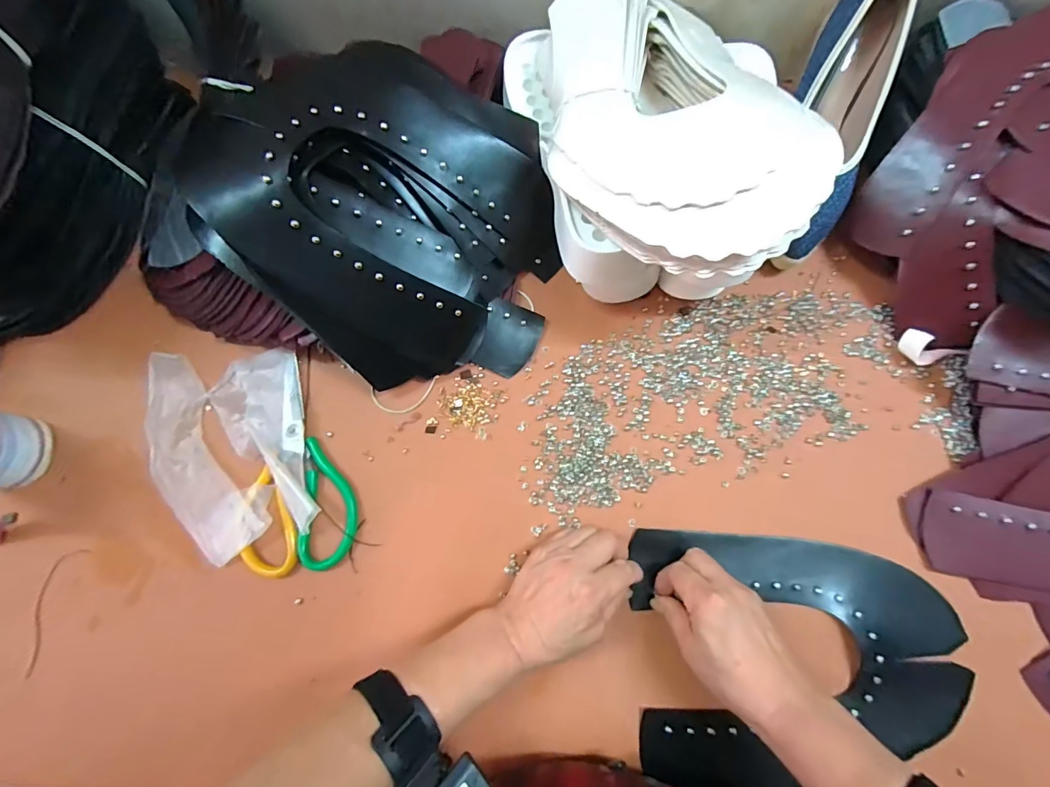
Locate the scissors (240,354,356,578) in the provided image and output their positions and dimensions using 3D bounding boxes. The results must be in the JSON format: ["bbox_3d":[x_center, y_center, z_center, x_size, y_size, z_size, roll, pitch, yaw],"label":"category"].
[{"bbox_3d":[-0.197,0.065,0.405,0.090,0.016,0.187,1,78,1],"label":"scissors"}]

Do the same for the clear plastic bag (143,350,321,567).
[{"bbox_3d":[-0.273,0.049,0.410,0.143,0.020,0.186,-17,78,-2],"label":"clear plastic bag"}]

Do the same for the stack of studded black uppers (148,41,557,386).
[{"bbox_3d":[-0.123,-0.157,0.386,0.312,0.139,0.248,29,80,7],"label":"stack of studded black uppers"}]

